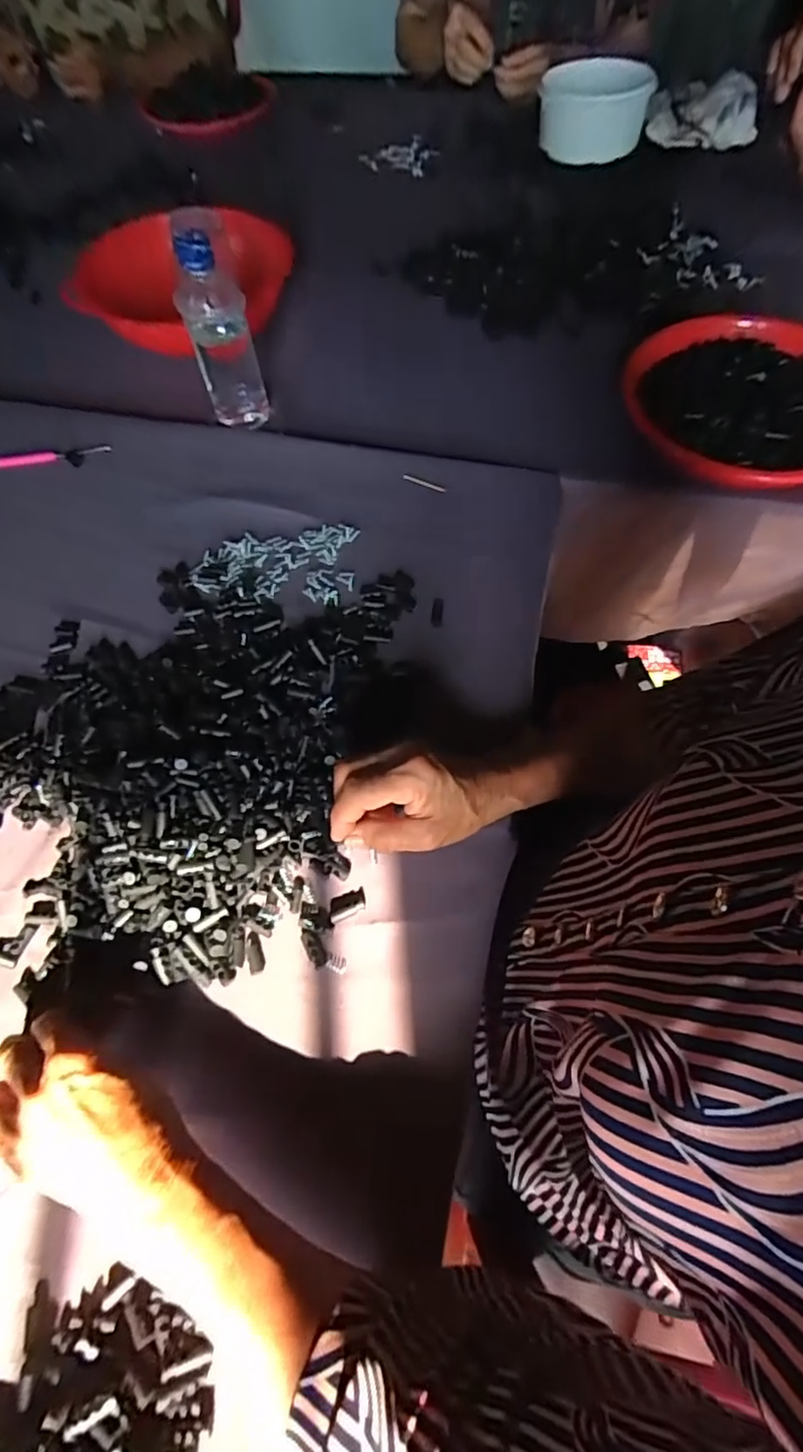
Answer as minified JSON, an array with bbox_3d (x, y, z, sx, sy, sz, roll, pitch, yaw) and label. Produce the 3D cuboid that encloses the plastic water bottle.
[{"bbox_3d":[-0.177,-0.387,0.583,0.063,0.191,0.061,-18,65,-8],"label":"plastic water bottle"}]

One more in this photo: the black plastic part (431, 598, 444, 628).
[{"bbox_3d":[0.032,-0.100,0.518,0.010,0.004,0.034,5,62,6],"label":"black plastic part"}]

